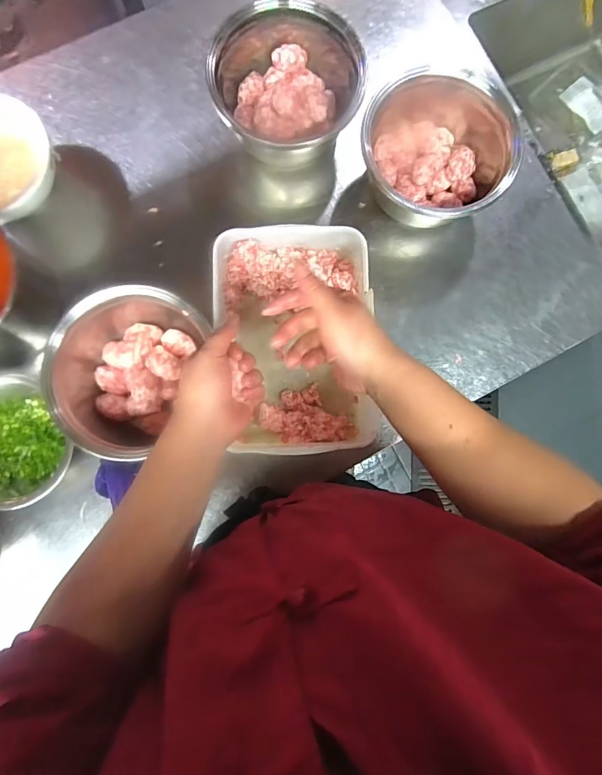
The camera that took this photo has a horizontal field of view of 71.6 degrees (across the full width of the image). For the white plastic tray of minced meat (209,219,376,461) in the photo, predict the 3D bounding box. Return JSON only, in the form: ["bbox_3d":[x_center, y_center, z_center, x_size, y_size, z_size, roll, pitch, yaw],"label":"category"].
[{"bbox_3d":[-0.005,-0.063,0.584,0.201,0.094,0.303,-6,84,-2],"label":"white plastic tray of minced meat"}]

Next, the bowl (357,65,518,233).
[{"bbox_3d":[0.197,-0.331,0.604,0.196,0.104,0.182,0,84,-2],"label":"bowl"}]

